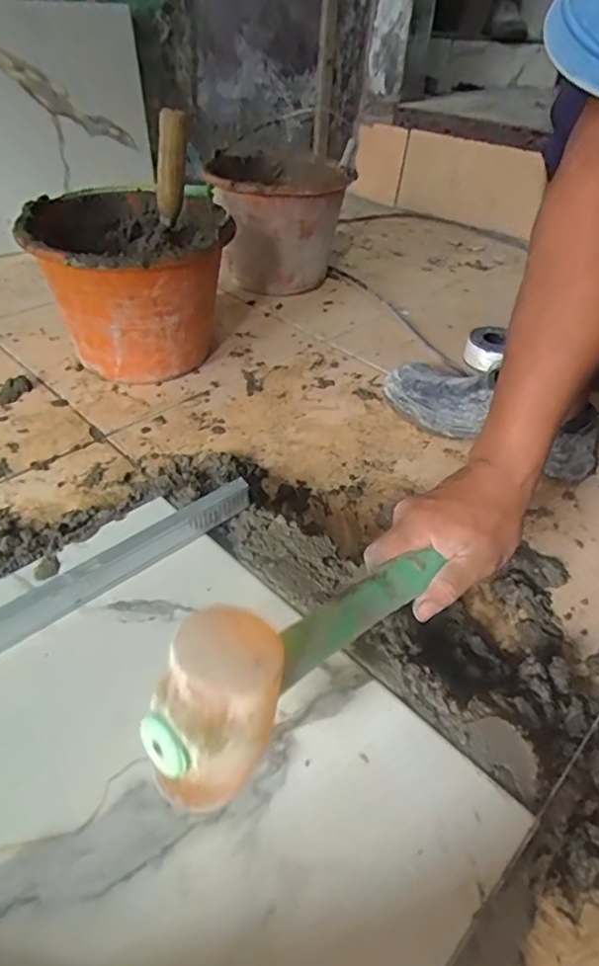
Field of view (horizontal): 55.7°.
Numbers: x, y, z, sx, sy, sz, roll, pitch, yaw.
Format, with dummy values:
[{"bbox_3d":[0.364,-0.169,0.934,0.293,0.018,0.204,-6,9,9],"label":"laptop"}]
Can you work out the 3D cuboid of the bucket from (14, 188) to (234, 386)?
[{"bbox_3d":[-0.228,-0.272,0.801,0.242,0.198,0.282,-9,42,-14],"label":"bucket"}]

